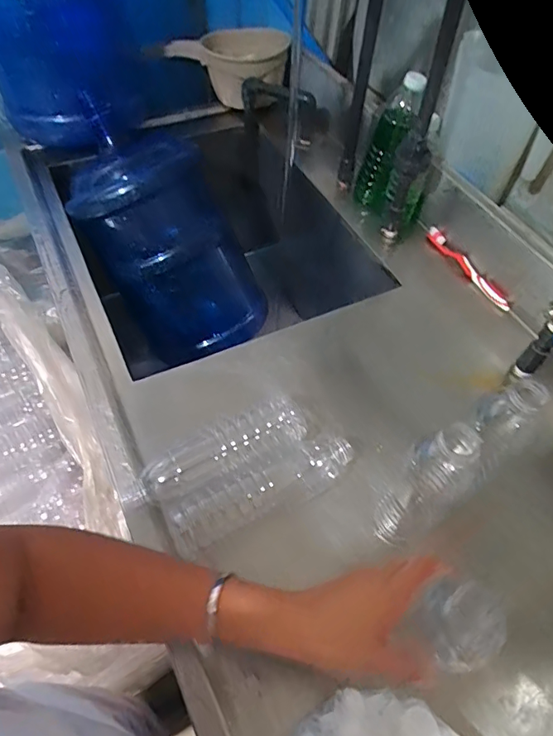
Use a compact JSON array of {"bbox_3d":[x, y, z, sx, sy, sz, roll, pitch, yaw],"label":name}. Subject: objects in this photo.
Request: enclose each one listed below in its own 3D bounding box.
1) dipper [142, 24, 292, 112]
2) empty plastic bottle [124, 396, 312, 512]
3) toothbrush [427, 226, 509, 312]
[{"bbox_3d":[-0.116,-0.625,0.968,0.275,0.117,0.137,10,55,3],"label":"dipper"},{"bbox_3d":[-0.060,0.100,0.536,0.227,0.063,0.054,-25,60,-20],"label":"empty plastic bottle"},{"bbox_3d":[0.300,-0.158,0.740,0.024,0.018,0.185,-20,59,-17],"label":"toothbrush"}]

